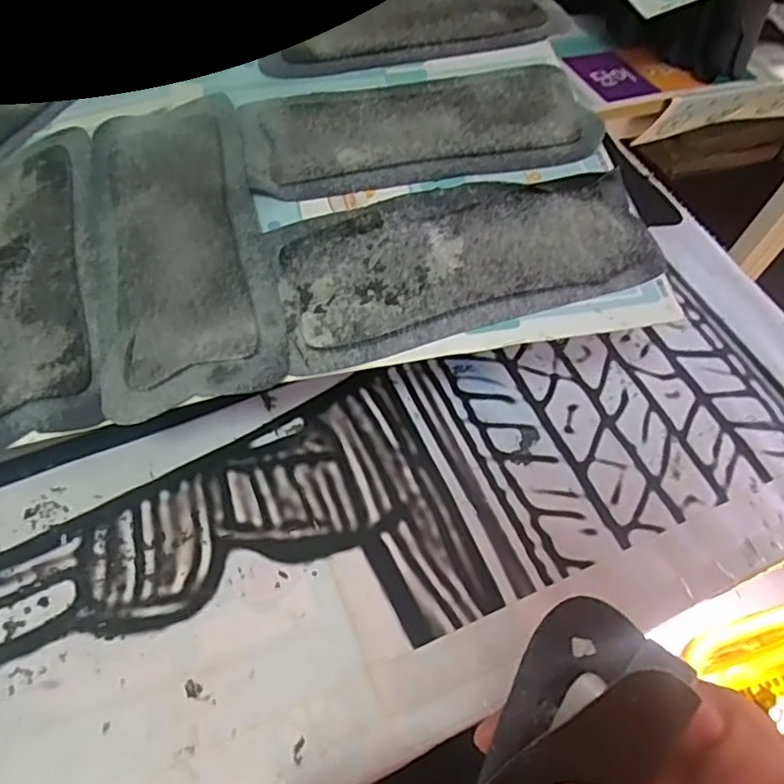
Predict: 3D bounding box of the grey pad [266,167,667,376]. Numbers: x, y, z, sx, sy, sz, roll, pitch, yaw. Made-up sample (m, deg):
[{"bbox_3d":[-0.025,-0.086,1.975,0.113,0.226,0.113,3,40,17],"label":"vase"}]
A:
[{"bbox_3d":[0.045,-0.079,0.346,0.216,0.018,0.094,-11,58,-15],"label":"grey pad"}]

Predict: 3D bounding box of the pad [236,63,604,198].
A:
[{"bbox_3d":[0.017,-0.173,0.394,0.218,0.013,0.099,-6,57,-12],"label":"pad"}]

